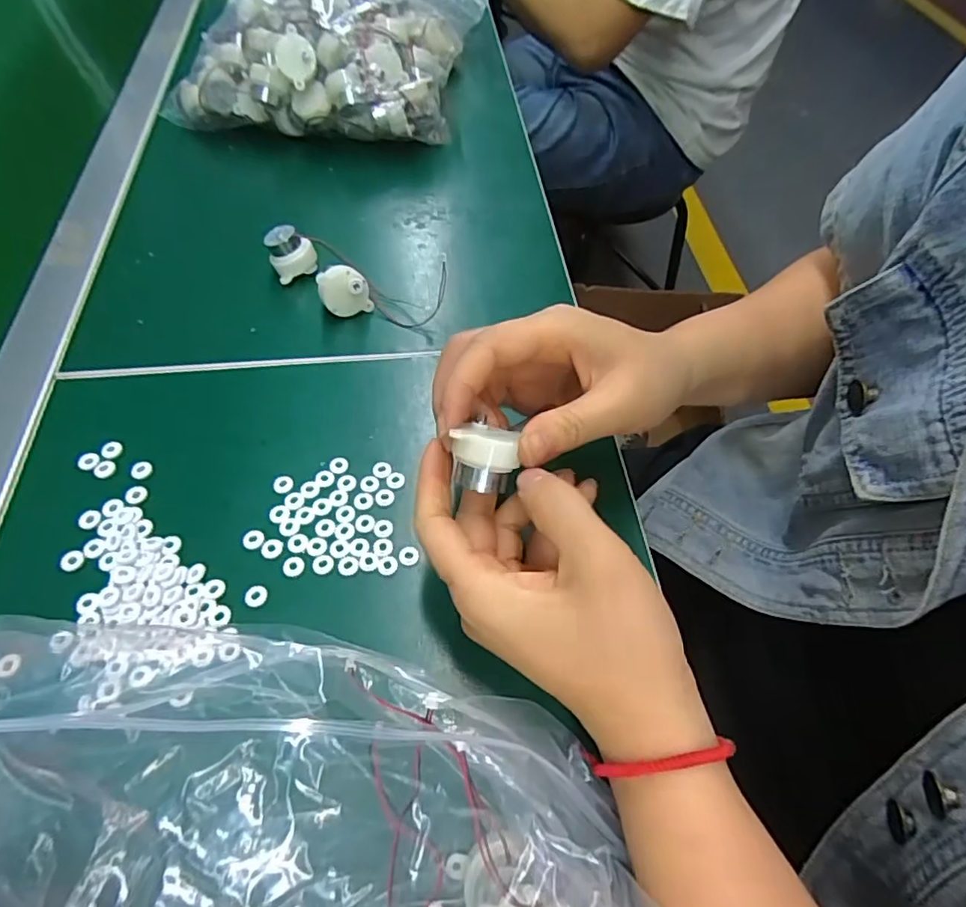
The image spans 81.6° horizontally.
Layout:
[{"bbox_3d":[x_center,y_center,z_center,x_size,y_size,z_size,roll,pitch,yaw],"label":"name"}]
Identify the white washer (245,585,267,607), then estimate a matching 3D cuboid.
[{"bbox_3d":[-0.115,0.071,0.282,0.011,0.004,0.011,-6,58,-5],"label":"white washer"}]

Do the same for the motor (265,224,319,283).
[{"bbox_3d":[-0.138,-0.143,0.406,0.031,0.035,0.025,-25,62,-17],"label":"motor"}]

